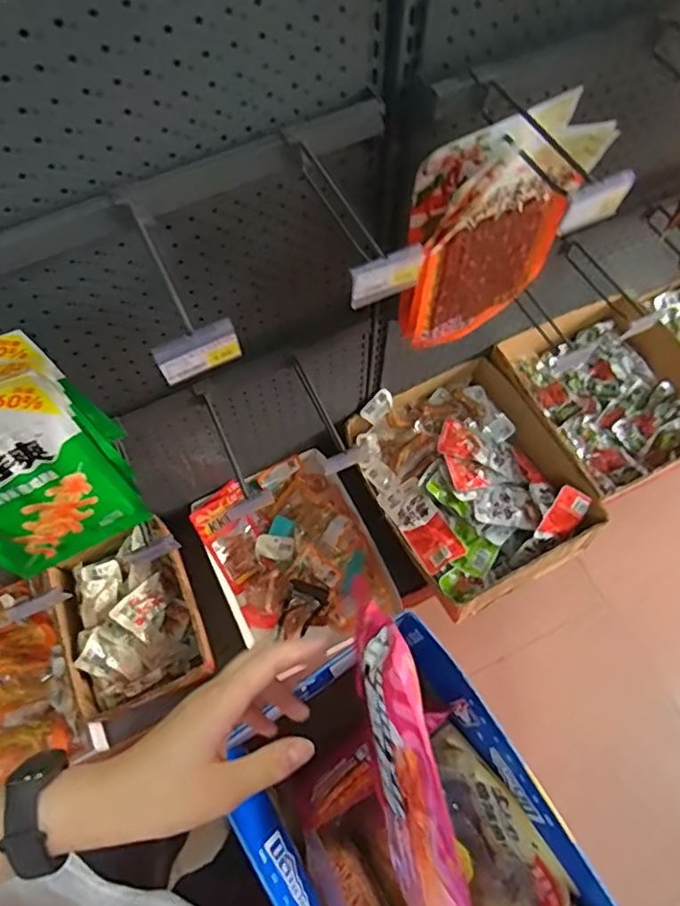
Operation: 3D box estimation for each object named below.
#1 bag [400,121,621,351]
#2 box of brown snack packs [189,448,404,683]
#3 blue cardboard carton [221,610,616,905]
[{"bbox_3d":[0.174,-0.233,0.691,0.203,0.260,0.028,-25,69,-11],"label":"bag"},{"bbox_3d":[-0.088,0.194,1.129,0.291,0.085,0.356,-25,69,-11],"label":"box of brown snack packs"},{"bbox_3d":[0.062,0.361,0.565,0.237,0.162,0.287,-33,70,-14],"label":"blue cardboard carton"}]

